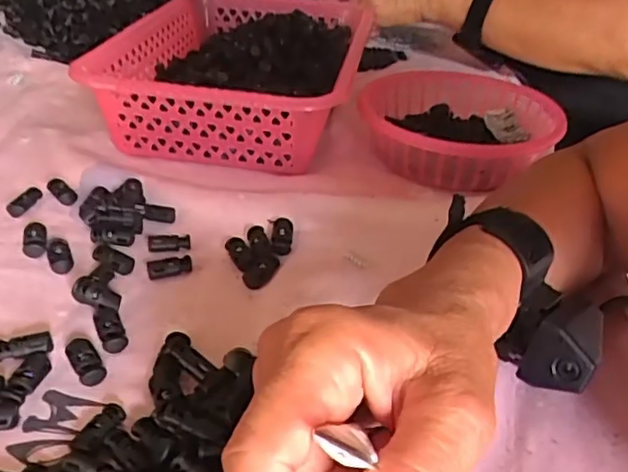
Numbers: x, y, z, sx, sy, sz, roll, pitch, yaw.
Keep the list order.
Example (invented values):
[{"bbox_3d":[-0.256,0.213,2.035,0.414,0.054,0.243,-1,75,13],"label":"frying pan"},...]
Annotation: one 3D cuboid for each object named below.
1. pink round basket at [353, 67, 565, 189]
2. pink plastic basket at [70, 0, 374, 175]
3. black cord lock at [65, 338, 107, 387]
[{"bbox_3d":[0.129,-0.099,0.560,0.169,0.051,0.184,4,33,-3],"label":"pink round basket"},{"bbox_3d":[-0.066,-0.159,0.599,0.211,0.084,0.309,10,33,5],"label":"pink plastic basket"},{"bbox_3d":[-0.118,0.065,0.316,0.013,0.008,0.028,-18,40,-33],"label":"black cord lock"}]

